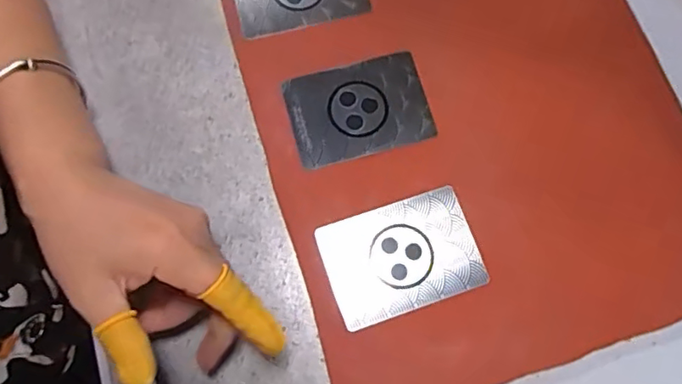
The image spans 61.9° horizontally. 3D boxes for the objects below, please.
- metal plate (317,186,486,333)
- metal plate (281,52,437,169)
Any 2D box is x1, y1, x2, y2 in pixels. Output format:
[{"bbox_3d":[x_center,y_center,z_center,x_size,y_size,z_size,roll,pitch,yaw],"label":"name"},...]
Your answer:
[{"bbox_3d":[0.035,0.038,0.335,0.088,0.004,0.061,-18,76,-5],"label":"metal plate"},{"bbox_3d":[0.010,-0.052,0.359,0.085,0.004,0.059,-15,76,-2],"label":"metal plate"}]

